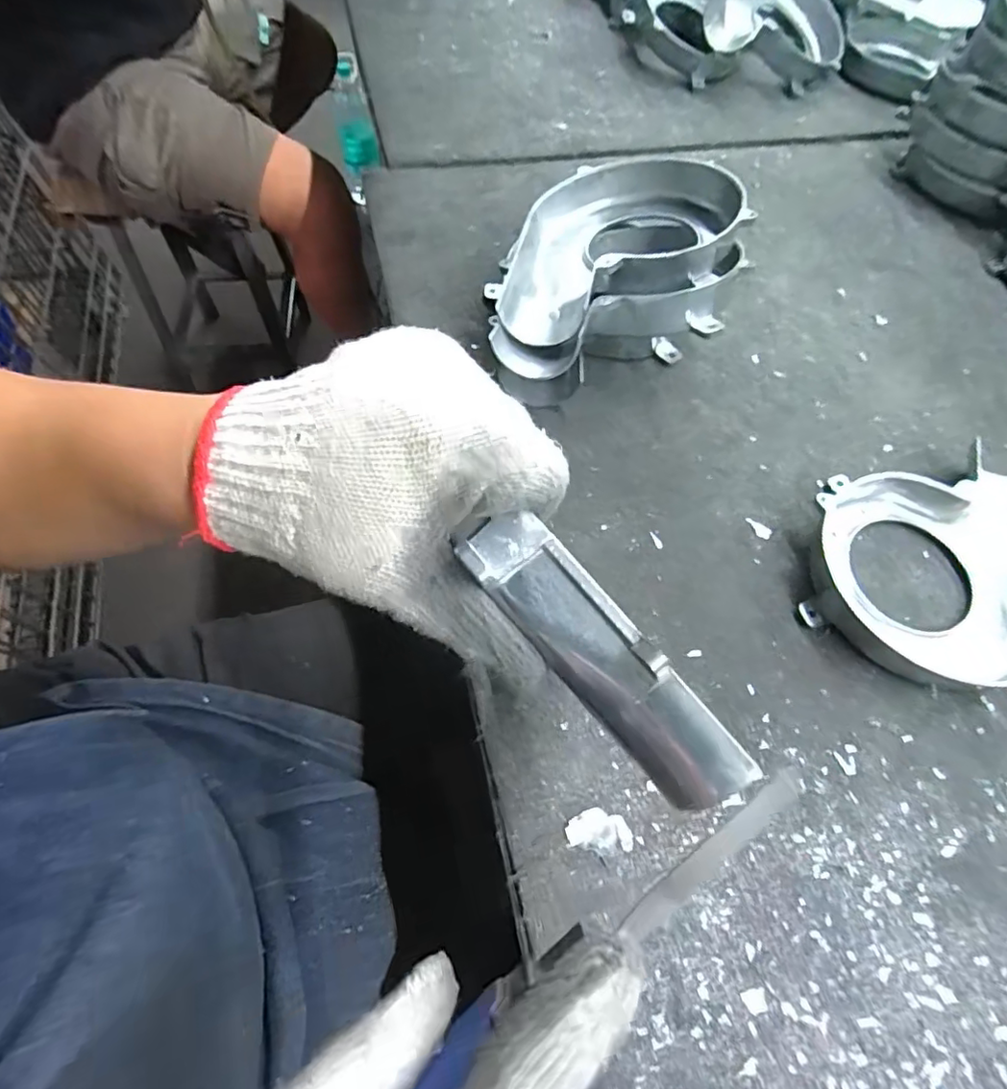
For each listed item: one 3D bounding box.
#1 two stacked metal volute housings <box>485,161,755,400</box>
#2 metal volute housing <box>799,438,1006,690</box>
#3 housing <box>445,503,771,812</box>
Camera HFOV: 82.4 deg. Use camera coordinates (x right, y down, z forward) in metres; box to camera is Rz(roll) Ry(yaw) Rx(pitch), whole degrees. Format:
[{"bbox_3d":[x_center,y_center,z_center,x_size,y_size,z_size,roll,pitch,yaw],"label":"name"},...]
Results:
[{"bbox_3d":[0.083,-0.197,0.433,0.153,0.085,0.221,19,63,6],"label":"two stacked metal volute housings"},{"bbox_3d":[0.284,0.002,0.372,0.145,0.030,0.182,25,64,9],"label":"metal volute housing"},{"bbox_3d":[0.034,0.041,0.201,0.029,0.029,0.121,-41,89,-22],"label":"housing"}]

